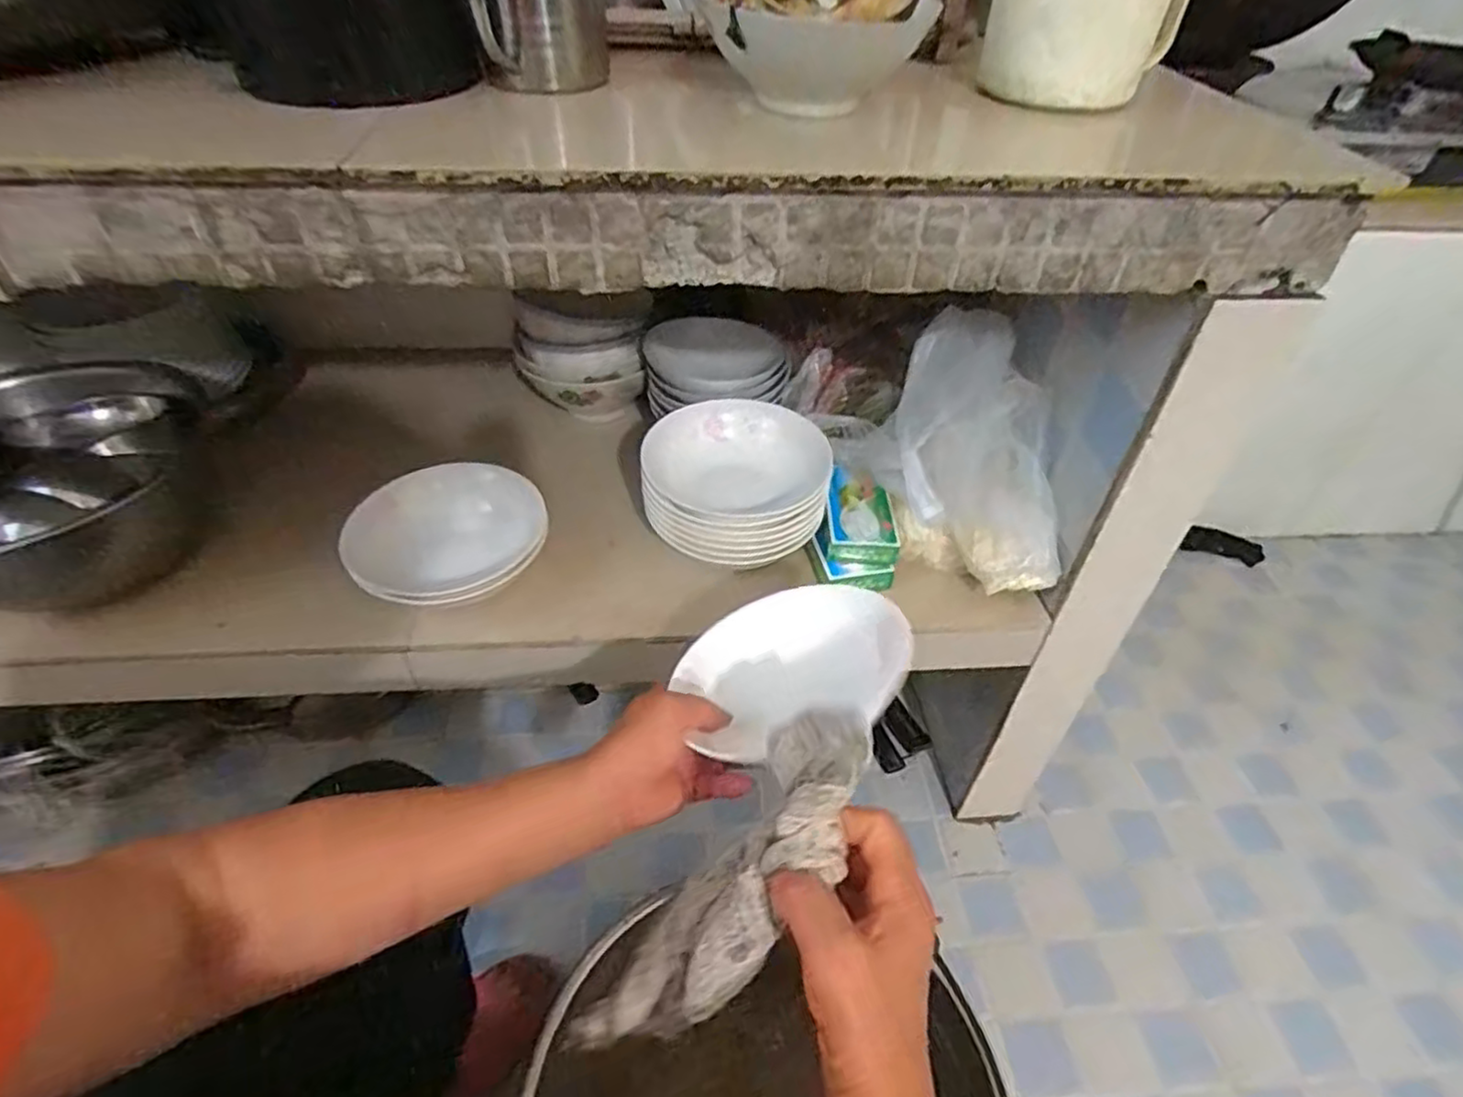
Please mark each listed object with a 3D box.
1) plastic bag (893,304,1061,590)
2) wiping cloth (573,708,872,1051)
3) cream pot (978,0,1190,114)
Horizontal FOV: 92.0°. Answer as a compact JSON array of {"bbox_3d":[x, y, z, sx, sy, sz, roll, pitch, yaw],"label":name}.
[{"bbox_3d":[0.225,-0.084,0.654,0.143,0.179,0.205,7,43,7],"label":"plastic bag"},{"bbox_3d":[0.002,0.177,0.360,0.067,0.047,0.212,37,86,34],"label":"wiping cloth"},{"bbox_3d":[0.239,-0.363,0.478,0.119,0.103,0.100,18,45,18],"label":"cream pot"}]

